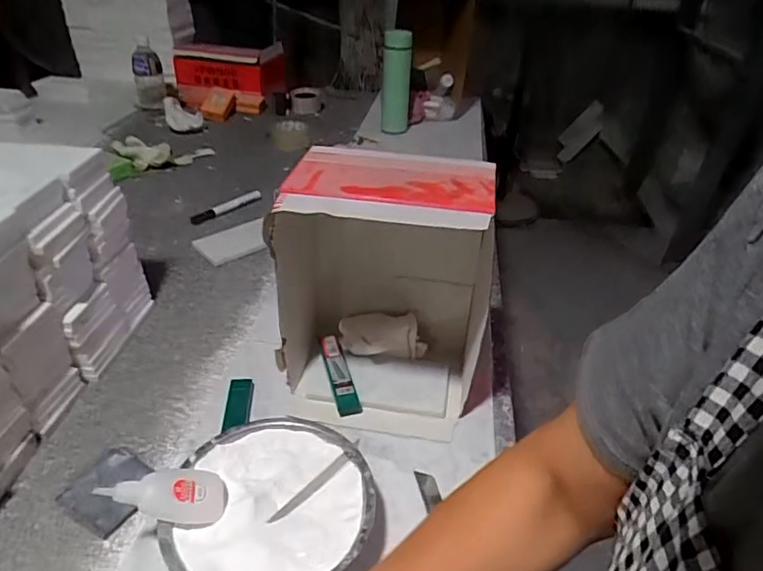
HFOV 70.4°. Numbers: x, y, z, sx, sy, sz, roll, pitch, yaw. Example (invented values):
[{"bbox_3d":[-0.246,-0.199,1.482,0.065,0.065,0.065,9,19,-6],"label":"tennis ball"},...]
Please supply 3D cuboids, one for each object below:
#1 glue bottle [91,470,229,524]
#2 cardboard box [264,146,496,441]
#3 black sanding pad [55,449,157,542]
[{"bbox_3d":[-0.168,0.162,0.422,0.092,0.018,0.040,15,26,-28],"label":"glue bottle"},{"bbox_3d":[0.002,0.007,0.549,0.193,0.248,0.142,6,34,7],"label":"cardboard box"},{"bbox_3d":[-0.247,0.186,0.495,0.076,0.009,0.069,16,37,22],"label":"black sanding pad"}]

